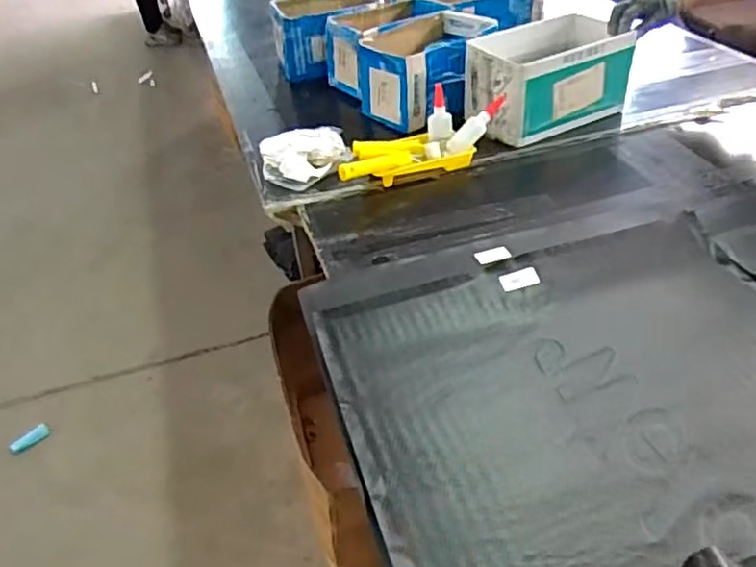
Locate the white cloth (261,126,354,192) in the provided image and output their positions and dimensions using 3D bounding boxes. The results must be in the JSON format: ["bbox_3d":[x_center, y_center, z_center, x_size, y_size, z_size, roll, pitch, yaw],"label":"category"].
[{"bbox_3d":[-0.135,-0.240,1.160,0.162,0.046,0.153,-9,40,-5],"label":"white cloth"}]

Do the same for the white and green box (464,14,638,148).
[{"bbox_3d":[0.335,-0.406,1.234,0.302,0.164,0.176,-25,44,-22],"label":"white and green box"}]

